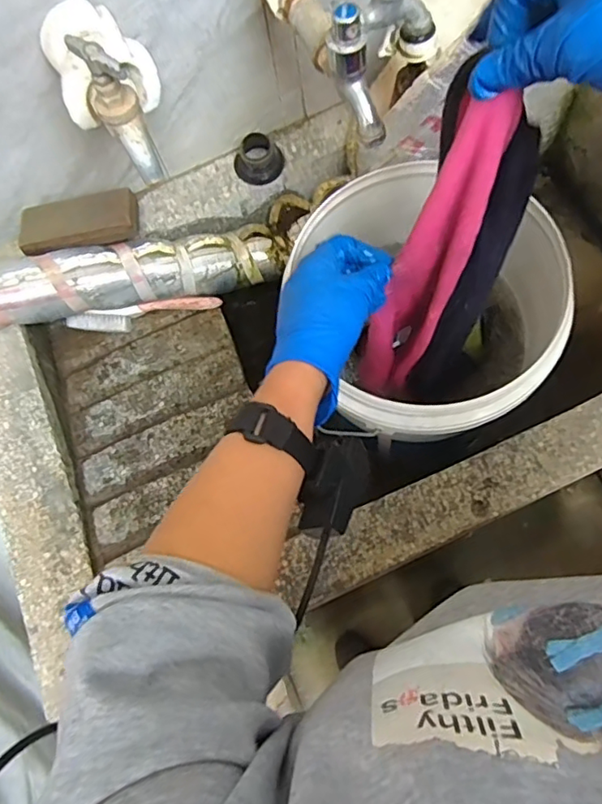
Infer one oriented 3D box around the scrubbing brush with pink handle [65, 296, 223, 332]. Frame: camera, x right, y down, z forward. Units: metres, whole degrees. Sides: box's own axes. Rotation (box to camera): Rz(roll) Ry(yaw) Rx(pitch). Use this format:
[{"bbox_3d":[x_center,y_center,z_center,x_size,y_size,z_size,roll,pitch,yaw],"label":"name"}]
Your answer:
[{"bbox_3d":[-0.184,-0.103,0.665,0.179,0.040,0.025,-11,73,-1],"label":"scrubbing brush with pink handle"}]

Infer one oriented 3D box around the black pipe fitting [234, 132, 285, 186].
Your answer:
[{"bbox_3d":[-0.047,-0.273,0.633,0.044,0.037,0.048,-1,73,2],"label":"black pipe fitting"}]

